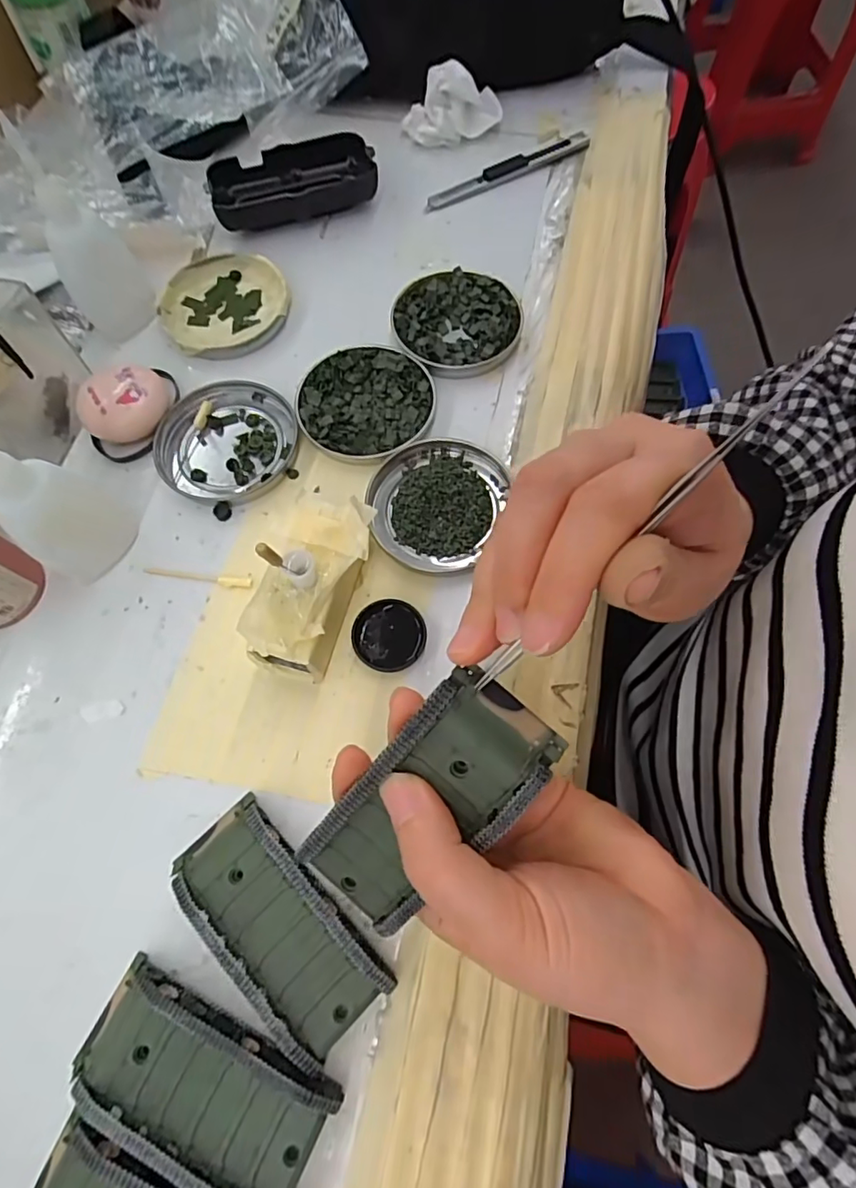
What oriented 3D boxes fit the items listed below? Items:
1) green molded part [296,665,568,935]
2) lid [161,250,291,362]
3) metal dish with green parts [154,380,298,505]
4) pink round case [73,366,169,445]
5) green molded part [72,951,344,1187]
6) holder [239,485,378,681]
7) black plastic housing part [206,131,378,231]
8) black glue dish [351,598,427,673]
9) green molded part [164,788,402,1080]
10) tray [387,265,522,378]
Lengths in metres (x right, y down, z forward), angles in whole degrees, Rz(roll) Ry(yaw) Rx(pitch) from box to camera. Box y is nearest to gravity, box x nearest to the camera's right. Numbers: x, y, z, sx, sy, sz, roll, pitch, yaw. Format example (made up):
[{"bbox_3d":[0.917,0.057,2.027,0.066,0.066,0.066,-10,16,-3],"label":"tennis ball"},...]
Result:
[{"bbox_3d":[-0.003,0.071,0.182,0.042,0.023,0.095,45,109,15],"label":"green molded part"},{"bbox_3d":[-0.129,-0.184,0.354,0.078,0.012,0.078,-1,69,2],"label":"lid"},{"bbox_3d":[-0.115,-0.087,0.316,0.075,0.010,0.075,-1,69,2],"label":"metal dish with green parts"},{"bbox_3d":[-0.173,-0.108,0.318,0.048,0.023,0.038,-21,70,-6],"label":"pink round case"},{"bbox_3d":[-0.086,0.184,0.208,0.096,0.019,0.046,24,72,11],"label":"green molded part"},{"bbox_3d":[-0.055,-0.004,0.264,0.042,0.047,0.086,18,71,9],"label":"holder"},{"bbox_3d":[-0.092,-0.280,0.381,0.109,0.024,0.051,-18,69,-5],"label":"black plastic housing part"},{"bbox_3d":[-0.019,0.020,0.275,0.035,0.004,0.035,-1,69,2],"label":"black glue dish"},{"bbox_3d":[-0.062,0.134,0.227,0.047,0.019,0.097,-42,73,-13],"label":"green molded part"},{"bbox_3d":[0.017,-0.167,0.343,0.077,0.012,0.075,-1,69,2],"label":"tray"}]

